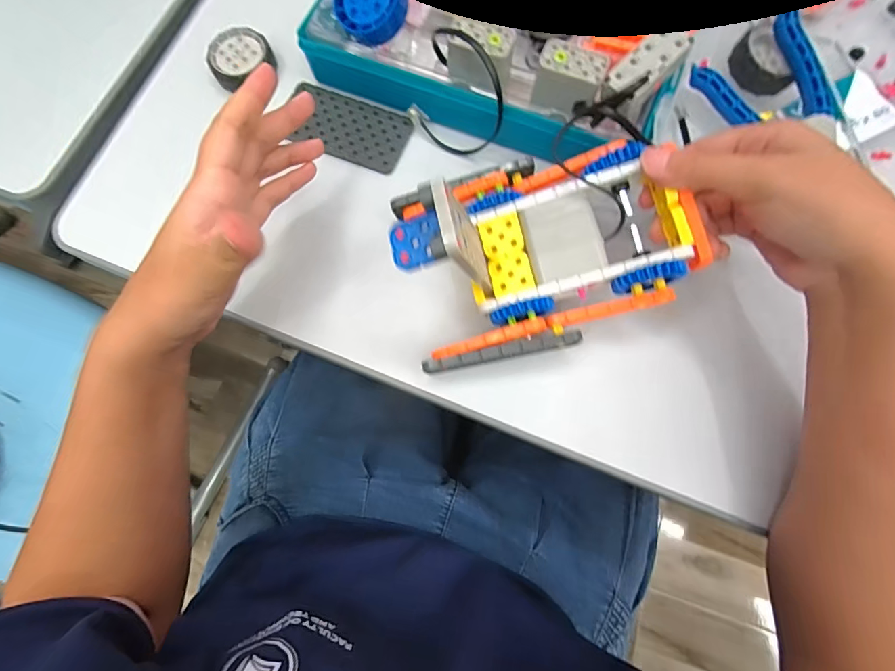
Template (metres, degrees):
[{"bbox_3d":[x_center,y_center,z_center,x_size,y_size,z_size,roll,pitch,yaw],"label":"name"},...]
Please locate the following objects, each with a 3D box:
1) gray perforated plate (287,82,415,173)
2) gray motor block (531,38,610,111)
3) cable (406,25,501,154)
[{"bbox_3d":[-0.076,-0.159,0.325,0.092,0.008,0.050,21,77,7],"label":"gray perforated plate"},{"bbox_3d":[0.083,-0.174,0.289,0.043,0.032,0.024,24,77,7],"label":"gray motor block"},{"bbox_3d":[0.006,-0.171,0.298,0.068,0.066,0.054,9,75,4],"label":"cable"}]

